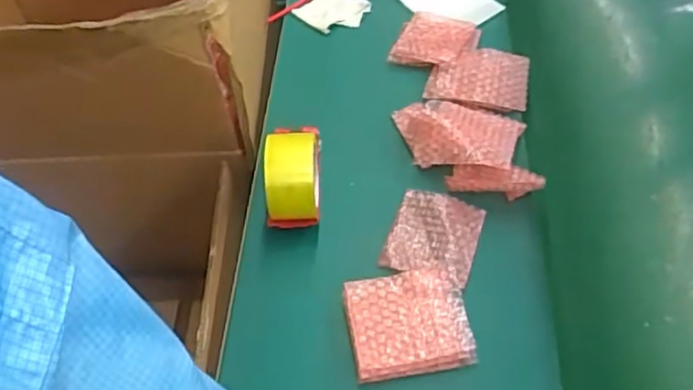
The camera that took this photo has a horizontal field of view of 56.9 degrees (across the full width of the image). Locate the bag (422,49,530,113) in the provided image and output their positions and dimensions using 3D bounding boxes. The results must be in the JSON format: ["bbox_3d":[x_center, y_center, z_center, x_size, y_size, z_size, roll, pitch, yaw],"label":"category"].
[{"bbox_3d":[0.181,-0.158,0.879,0.133,0.029,0.099,8,53,9],"label":"bag"}]

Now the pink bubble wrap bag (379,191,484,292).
[{"bbox_3d":[0.102,0.046,0.746,0.099,0.011,0.114,14,54,14],"label":"pink bubble wrap bag"}]

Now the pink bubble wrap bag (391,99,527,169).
[{"bbox_3d":[0.135,-0.077,0.814,0.158,0.038,0.105,14,54,13],"label":"pink bubble wrap bag"}]

